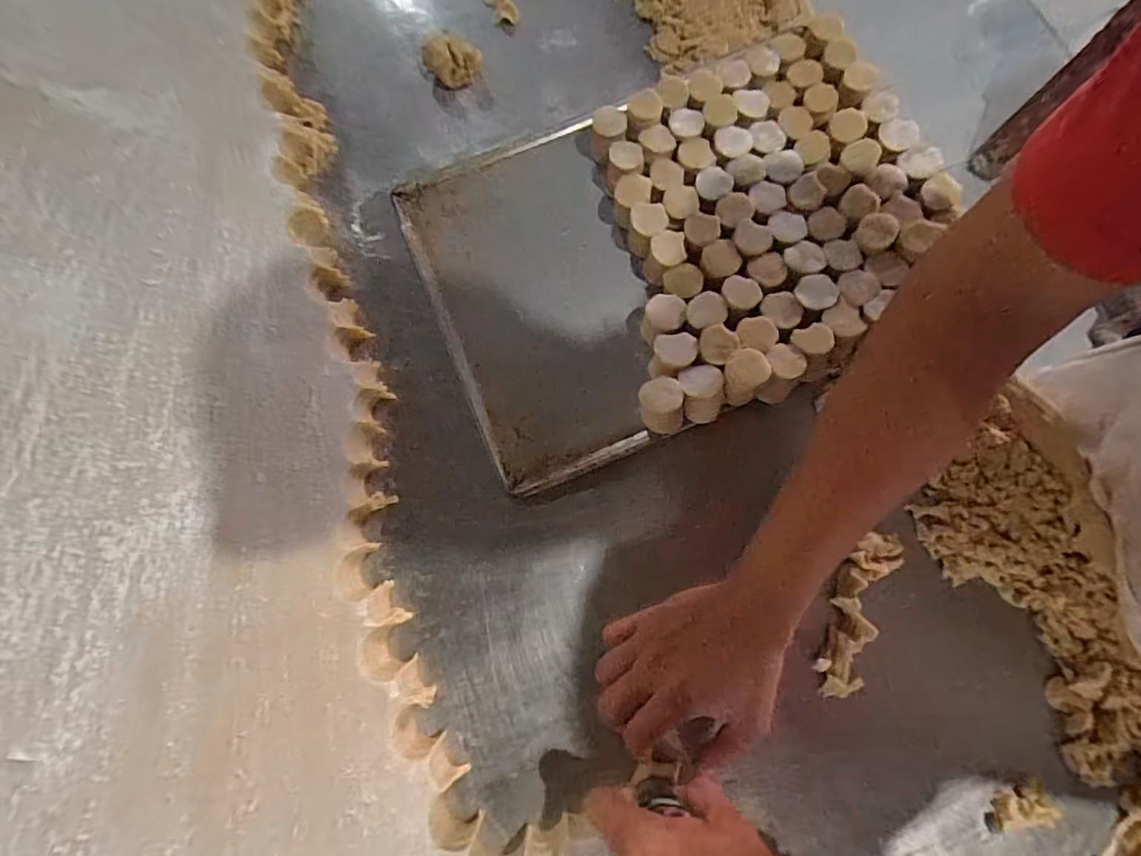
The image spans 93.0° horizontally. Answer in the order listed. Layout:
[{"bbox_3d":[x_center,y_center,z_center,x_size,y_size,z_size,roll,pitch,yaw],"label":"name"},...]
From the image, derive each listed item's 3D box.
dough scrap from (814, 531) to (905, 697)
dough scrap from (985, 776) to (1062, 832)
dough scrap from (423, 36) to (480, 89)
[{"bbox_3d":[0.224,0.144,0.424,0.042,0.017,0.134,25,78,7],"label":"dough scrap"},{"bbox_3d":[0.325,0.274,0.392,0.049,0.010,0.025,-14,76,-2],"label":"dough scrap"},{"bbox_3d":[-0.116,-0.368,0.539,0.054,0.030,0.038,-23,77,-4],"label":"dough scrap"}]

